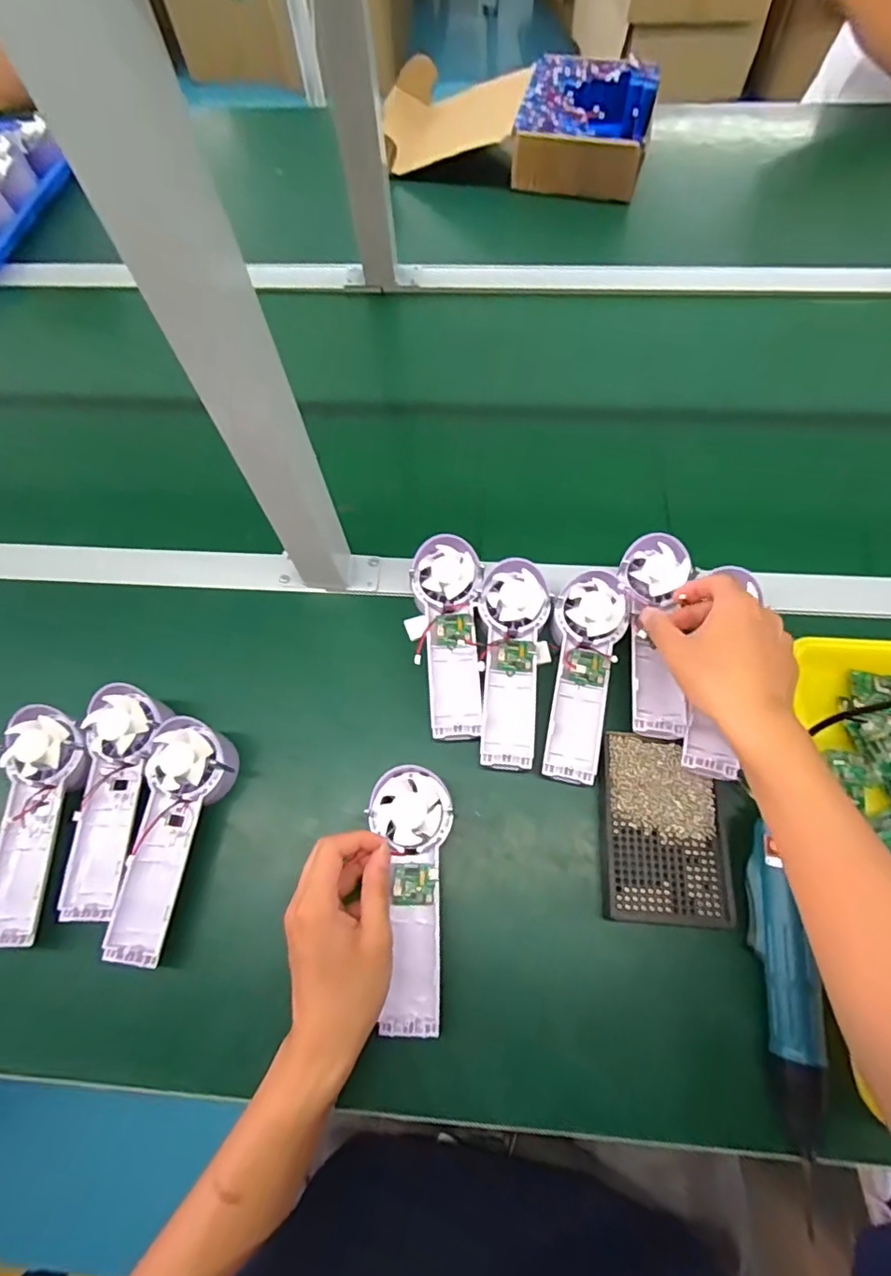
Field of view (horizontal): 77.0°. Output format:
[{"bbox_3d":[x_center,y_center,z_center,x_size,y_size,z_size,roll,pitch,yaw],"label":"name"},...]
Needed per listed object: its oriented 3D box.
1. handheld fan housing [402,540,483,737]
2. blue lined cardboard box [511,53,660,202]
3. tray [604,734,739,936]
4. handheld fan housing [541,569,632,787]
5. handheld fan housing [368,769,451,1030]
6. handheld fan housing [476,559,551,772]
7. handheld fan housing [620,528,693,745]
[{"bbox_3d":[0.000,-0.002,0.486,0.063,0.032,0.174,-3,67,2],"label":"handheld fan housing"},{"bbox_3d":[0.188,-0.694,0.766,0.176,0.064,0.215,13,69,8],"label":"blue lined cardboard box"},{"bbox_3d":[0.168,0.147,0.434,0.087,0.013,0.136,5,68,5],"label":"tray"},{"bbox_3d":[0.113,0.027,0.469,0.060,0.025,0.178,15,69,9],"label":"handheld fan housing"},{"bbox_3d":[-0.025,0.185,0.409,0.059,0.023,0.173,-2,74,2],"label":"handheld fan housing"},{"bbox_3d":[0.052,0.019,0.474,0.060,0.026,0.175,8,68,6],"label":"handheld fan housing"},{"bbox_3d":[0.178,-0.006,0.473,0.053,0.022,0.178,5,71,5],"label":"handheld fan housing"}]

